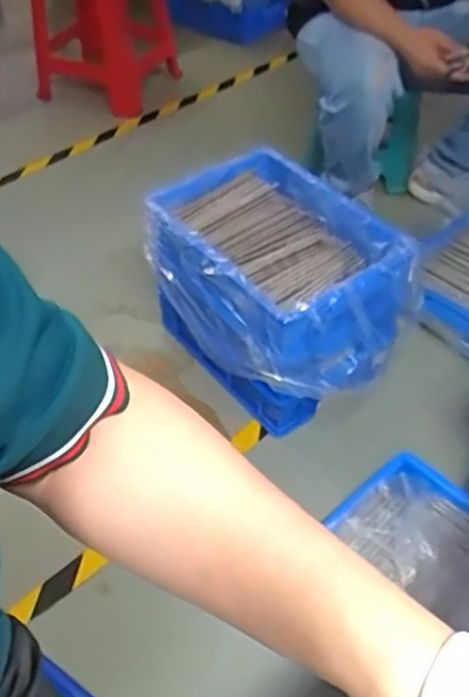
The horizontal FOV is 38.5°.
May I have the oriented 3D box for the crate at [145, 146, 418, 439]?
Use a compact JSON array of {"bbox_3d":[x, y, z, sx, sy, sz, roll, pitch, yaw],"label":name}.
[{"bbox_3d":[0.068,-0.145,1.248,0.351,0.244,0.453,-25,51,-22],"label":"crate"}]

